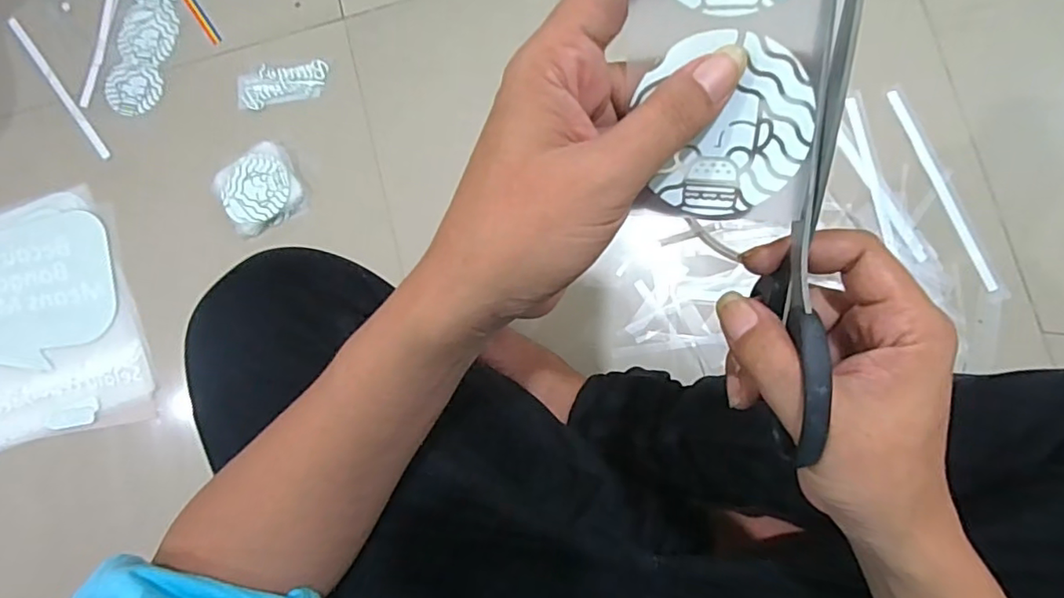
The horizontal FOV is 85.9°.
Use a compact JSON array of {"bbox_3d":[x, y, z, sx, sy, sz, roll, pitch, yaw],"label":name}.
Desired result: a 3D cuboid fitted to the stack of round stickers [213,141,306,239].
[{"bbox_3d":[-0.299,-0.120,0.627,0.084,0.017,0.088,-31,84,2],"label":"stack of round stickers"}]

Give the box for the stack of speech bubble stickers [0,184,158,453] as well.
[{"bbox_3d":[-0.578,0.030,0.625,0.286,0.032,0.267,-14,85,4],"label":"stack of speech bubble stickers"}]

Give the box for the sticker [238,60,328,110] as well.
[{"bbox_3d":[-0.281,-0.242,0.644,0.103,0.004,0.047,-6,82,2],"label":"sticker"}]

